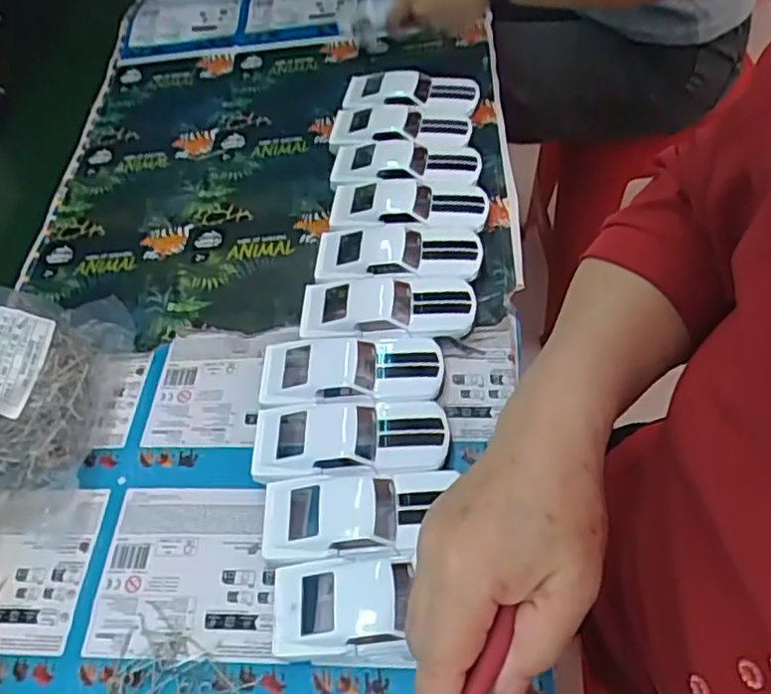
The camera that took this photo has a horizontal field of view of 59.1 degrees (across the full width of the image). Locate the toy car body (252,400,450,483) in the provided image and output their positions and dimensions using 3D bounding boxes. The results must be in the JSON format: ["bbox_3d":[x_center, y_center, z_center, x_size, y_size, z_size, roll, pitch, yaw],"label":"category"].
[{"bbox_3d":[-0.023,0.066,0.458,0.131,0.036,0.053,-4,55,7],"label":"toy car body"}]

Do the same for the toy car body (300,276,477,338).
[{"bbox_3d":[0.001,-0.027,0.509,0.128,0.026,0.053,-4,54,10],"label":"toy car body"}]

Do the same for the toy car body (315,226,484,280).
[{"bbox_3d":[0.010,-0.067,0.537,0.127,0.032,0.052,-4,54,10],"label":"toy car body"}]

